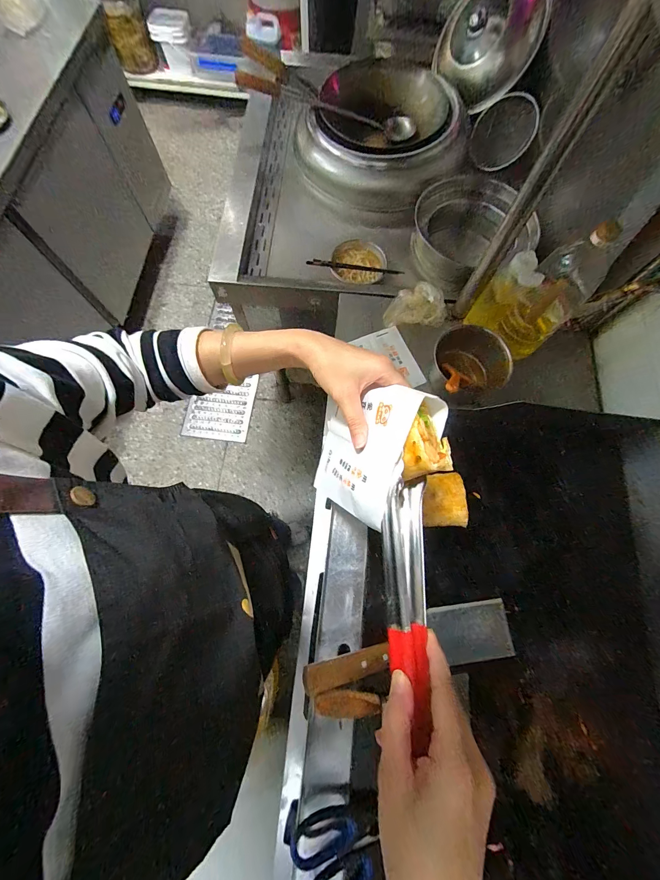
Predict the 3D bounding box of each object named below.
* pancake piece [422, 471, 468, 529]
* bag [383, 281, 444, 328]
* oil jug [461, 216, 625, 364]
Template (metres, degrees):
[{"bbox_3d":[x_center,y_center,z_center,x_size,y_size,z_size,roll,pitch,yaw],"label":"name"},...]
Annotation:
[{"bbox_3d":[0.161,0.084,0.466,0.065,0.035,0.075,-1,73,-2],"label":"pancake piece"},{"bbox_3d":[0.189,-0.305,0.759,0.144,0.050,0.101,-16,74,-7],"label":"bag"},{"bbox_3d":[0.390,-0.282,0.614,0.099,0.250,0.157,-43,79,-13],"label":"oil jug"}]

